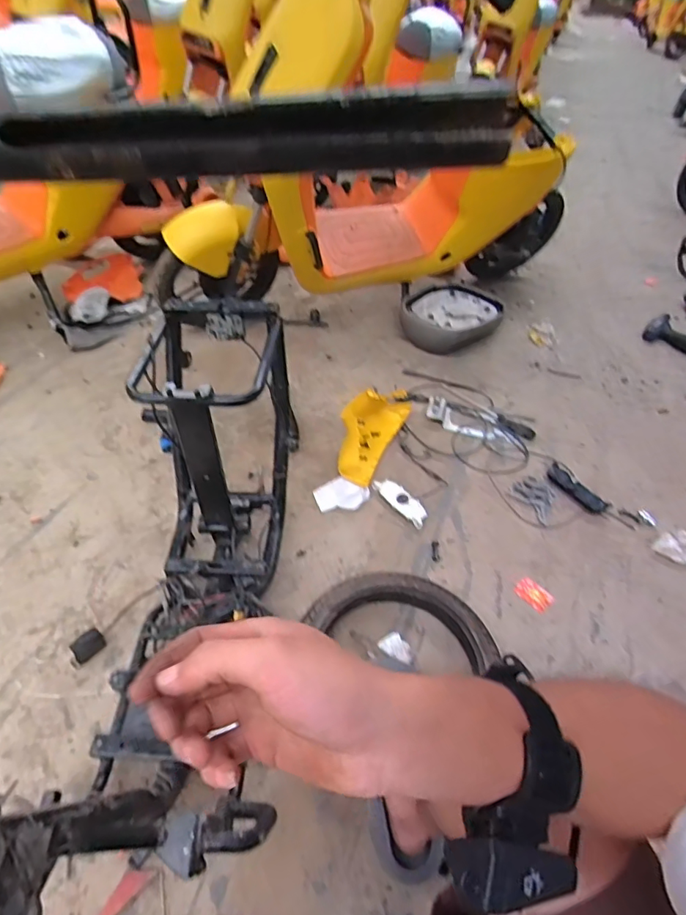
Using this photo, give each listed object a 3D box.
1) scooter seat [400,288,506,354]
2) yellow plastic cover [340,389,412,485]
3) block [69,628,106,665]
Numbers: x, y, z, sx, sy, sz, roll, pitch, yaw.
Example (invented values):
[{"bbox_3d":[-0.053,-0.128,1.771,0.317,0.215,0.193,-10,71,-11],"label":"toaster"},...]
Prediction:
[{"bbox_3d":[0.363,-0.477,1.668,0.277,0.111,0.360,35,53,25],"label":"scooter seat"},{"bbox_3d":[0.070,-0.083,1.243,0.117,0.133,0.325,21,47,14],"label":"yellow plastic cover"},{"bbox_3d":[-0.440,0.327,0.858,0.032,0.041,0.051,37,53,27],"label":"block"}]

